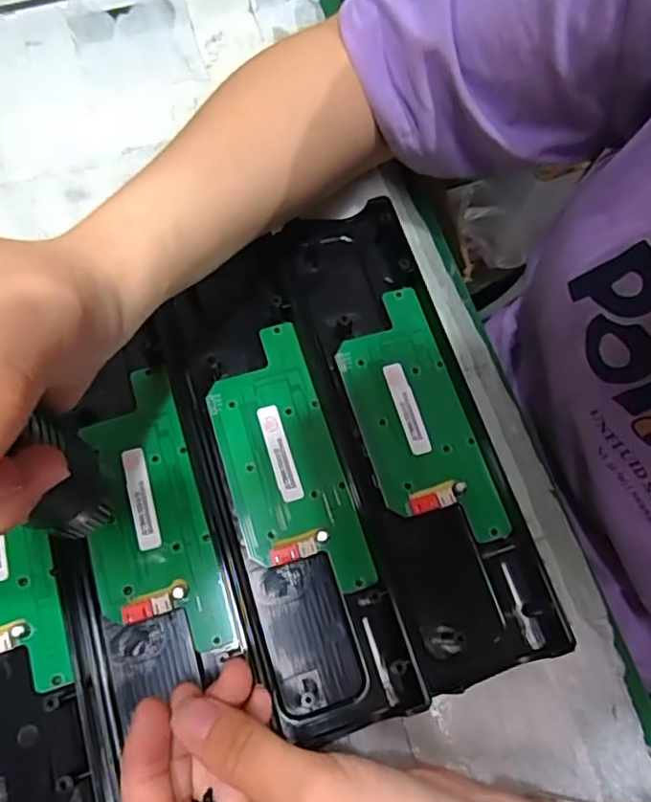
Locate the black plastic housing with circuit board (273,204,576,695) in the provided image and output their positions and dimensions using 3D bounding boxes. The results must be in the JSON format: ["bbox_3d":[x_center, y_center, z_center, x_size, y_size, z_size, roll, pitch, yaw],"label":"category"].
[{"bbox_3d":[0.041,0.008,0.306,0.071,0.016,0.244,-16,72,-8],"label":"black plastic housing with circuit board"}]

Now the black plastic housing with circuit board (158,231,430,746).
[{"bbox_3d":[-0.023,0.034,0.297,0.069,0.019,0.233,-16,72,-8],"label":"black plastic housing with circuit board"}]

